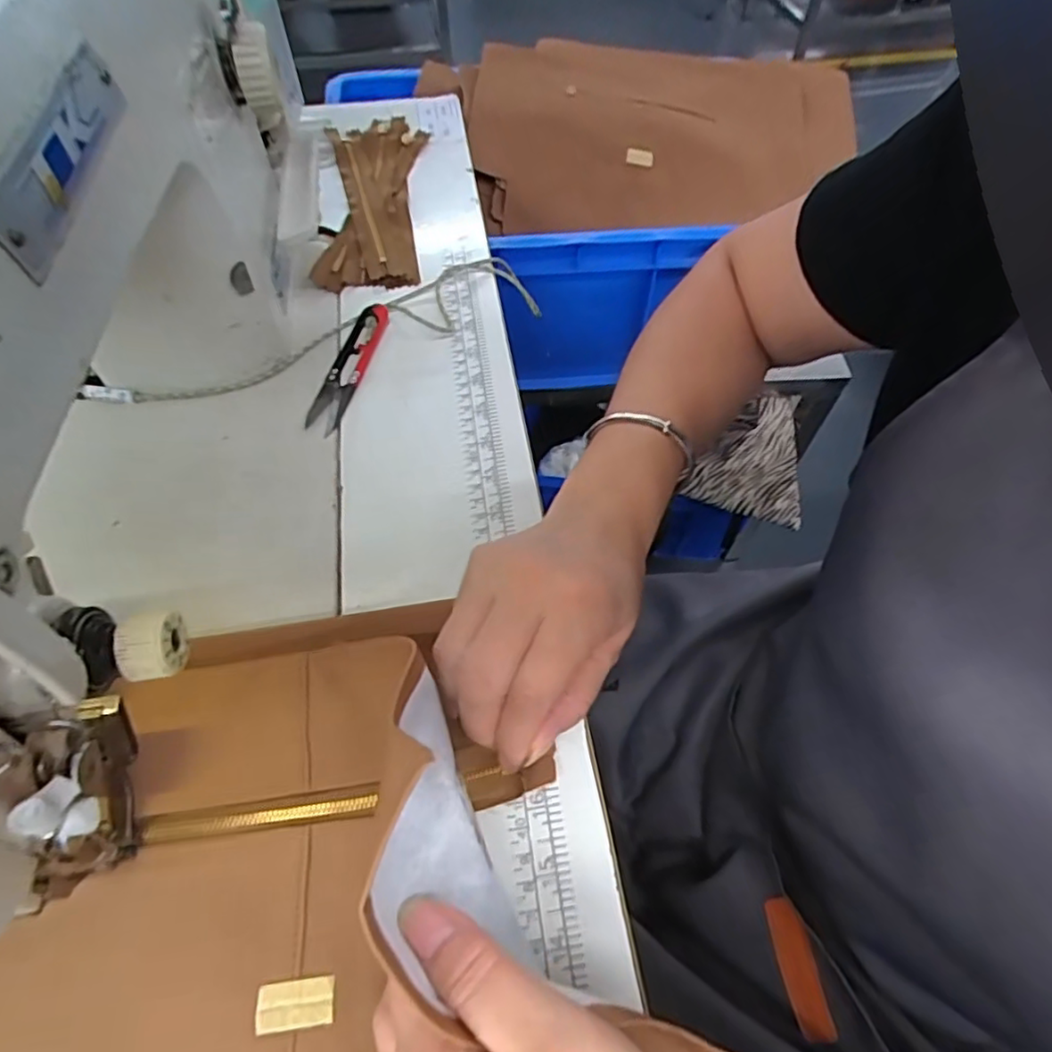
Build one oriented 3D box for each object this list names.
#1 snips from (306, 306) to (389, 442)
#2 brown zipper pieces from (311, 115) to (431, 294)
[{"bbox_3d":[-0.114,-0.105,0.403,0.024,0.012,0.102,10,58,6],"label":"snips"},{"bbox_3d":[-0.123,-0.260,0.497,0.076,0.020,0.199,-4,58,-3],"label":"brown zipper pieces"}]

